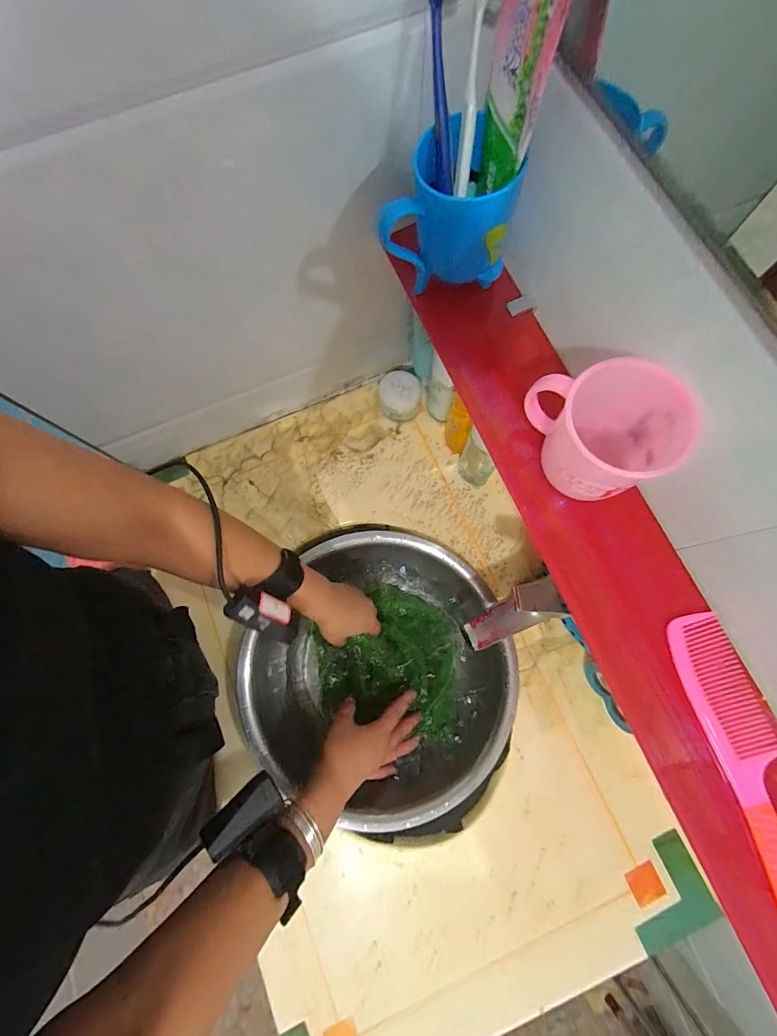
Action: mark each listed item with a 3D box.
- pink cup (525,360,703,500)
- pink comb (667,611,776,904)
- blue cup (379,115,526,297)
[{"bbox_3d":[0.161,-0.065,0.301,0.076,0.089,0.094,-24,78,-1],"label":"pink cup"},{"bbox_3d":[0.260,0.167,0.289,0.047,0.012,0.194,-15,78,1],"label":"pink comb"},{"bbox_3d":[0.044,-0.257,0.334,0.103,0.104,0.075,-2,79,4],"label":"blue cup"}]

